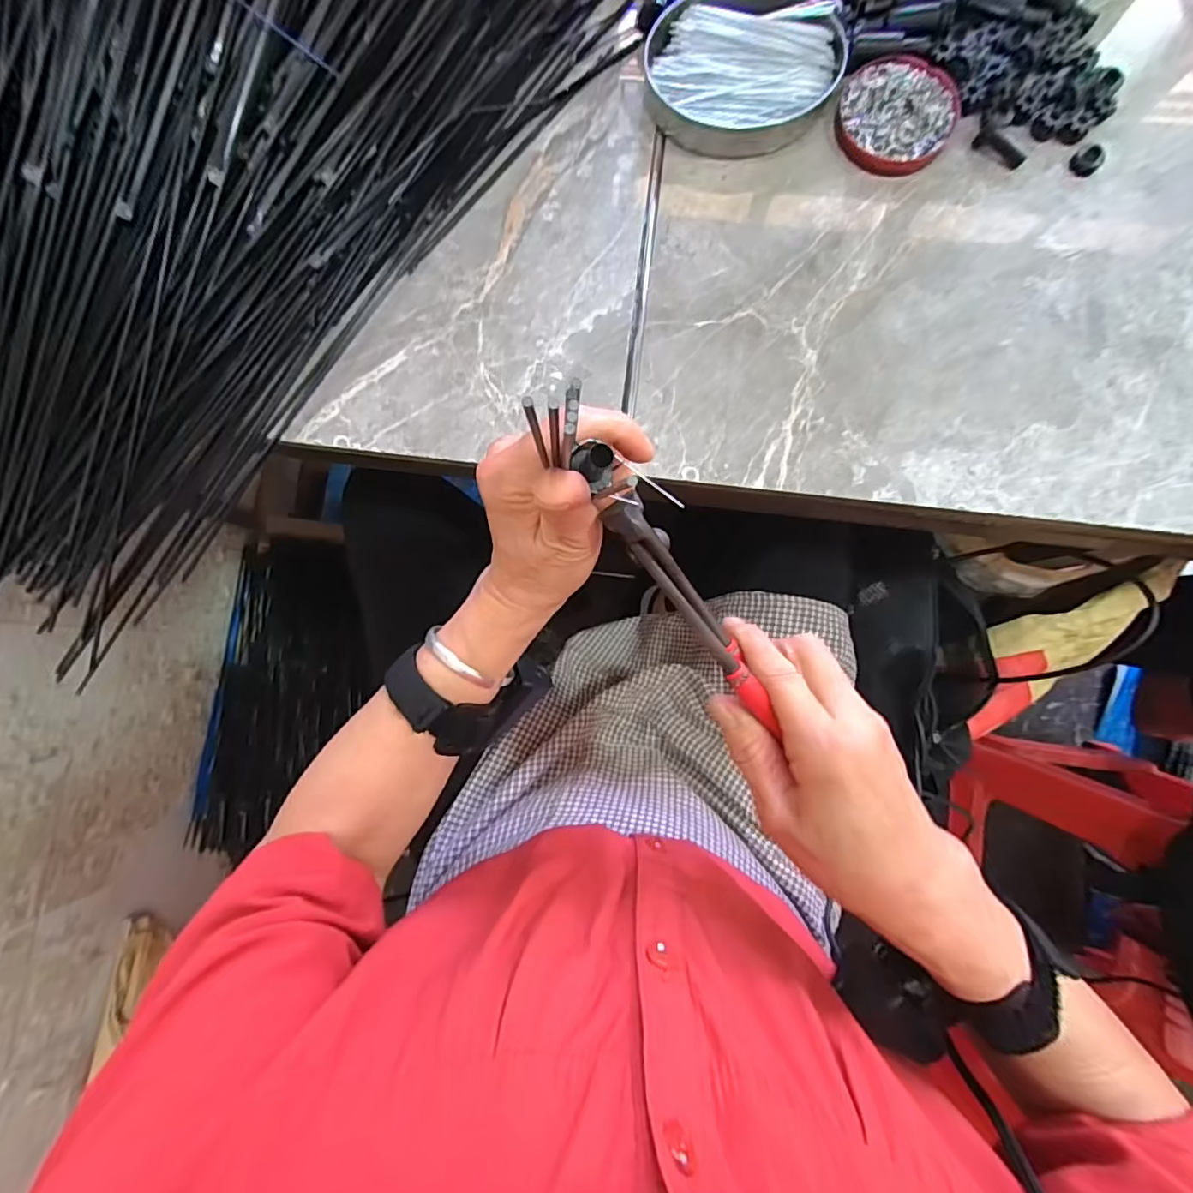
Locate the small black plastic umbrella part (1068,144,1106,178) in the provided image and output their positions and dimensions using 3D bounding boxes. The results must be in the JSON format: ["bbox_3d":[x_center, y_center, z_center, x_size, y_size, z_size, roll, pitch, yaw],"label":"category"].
[{"bbox_3d":[0.349,-0.310,0.392,0.017,0.012,0.019,-44,86,-2],"label":"small black plastic umbrella part"}]

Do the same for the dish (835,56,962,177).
[{"bbox_3d":[0.217,-0.347,0.400,0.082,0.010,0.080,0,86,1],"label":"dish"}]

